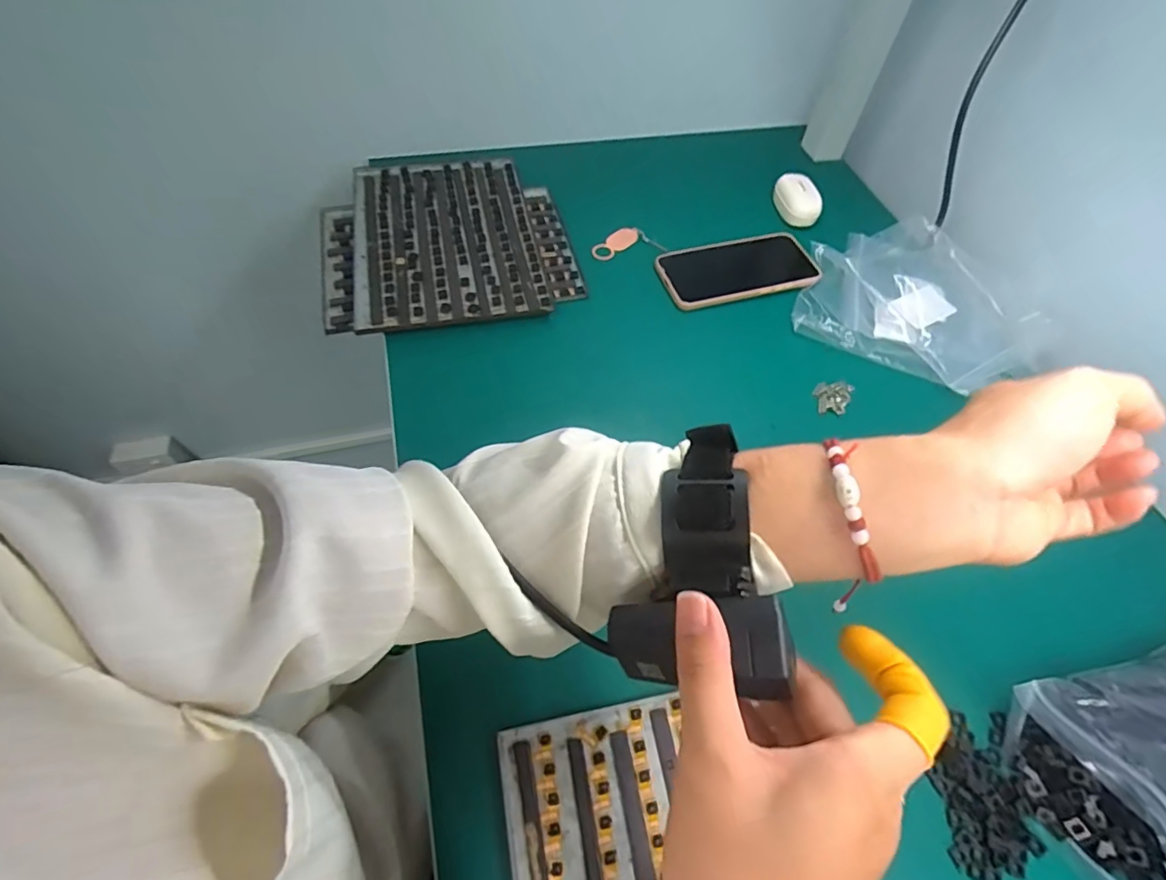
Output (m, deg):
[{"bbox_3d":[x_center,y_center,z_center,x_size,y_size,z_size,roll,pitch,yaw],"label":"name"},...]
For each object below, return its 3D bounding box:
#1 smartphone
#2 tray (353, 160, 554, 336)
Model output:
[{"bbox_3d":[0.160,-0.179,0.574,0.165,0.012,0.086,-11,58,-11],"label":"smartphone"},{"bbox_3d":[-0.141,-0.208,0.566,0.178,0.011,0.242,-10,59,-9],"label":"tray"}]

